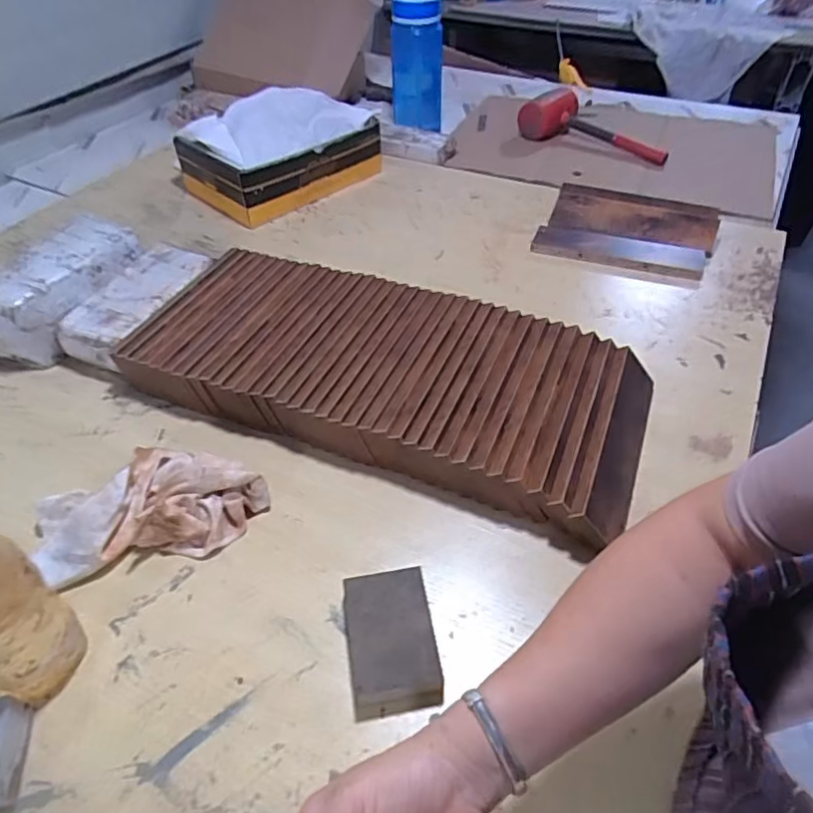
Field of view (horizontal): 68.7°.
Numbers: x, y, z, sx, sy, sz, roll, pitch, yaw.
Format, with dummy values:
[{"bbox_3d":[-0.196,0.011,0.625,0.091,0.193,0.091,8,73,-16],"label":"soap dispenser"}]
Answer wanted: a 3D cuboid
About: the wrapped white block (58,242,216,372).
[{"bbox_3d":[-0.343,-0.131,0.791,0.108,0.066,0.211,17,48,19],"label":"wrapped white block"}]

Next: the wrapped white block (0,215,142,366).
[{"bbox_3d":[-0.446,-0.150,0.784,0.118,0.104,0.221,25,52,23],"label":"wrapped white block"}]

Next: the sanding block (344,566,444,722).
[{"bbox_3d":[-0.012,0.188,0.484,0.069,0.034,0.106,-8,45,-5],"label":"sanding block"}]

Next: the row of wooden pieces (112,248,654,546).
[{"bbox_3d":[-0.026,-0.044,0.689,0.568,0.066,0.249,16,48,18],"label":"row of wooden pieces"}]

